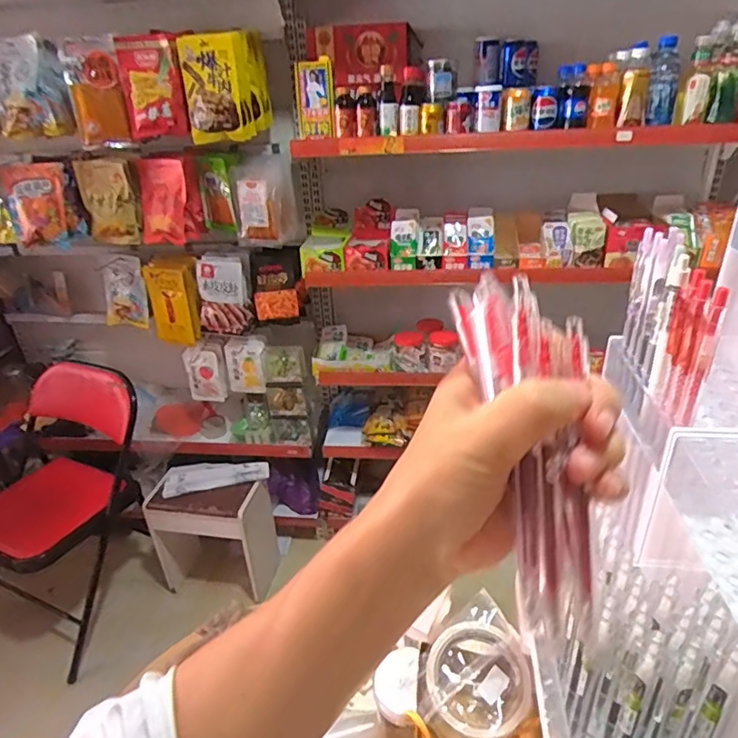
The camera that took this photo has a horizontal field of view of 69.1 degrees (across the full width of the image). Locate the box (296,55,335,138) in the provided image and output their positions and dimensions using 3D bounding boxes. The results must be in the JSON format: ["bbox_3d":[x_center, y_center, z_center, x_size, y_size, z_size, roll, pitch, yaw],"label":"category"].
[{"bbox_3d":[-0.139,-0.696,1.380,0.097,0.188,0.040,-1,21,4],"label":"box"}]

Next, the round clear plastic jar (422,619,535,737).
[{"bbox_3d":[0.099,0.300,0.506,0.105,0.055,0.105,0,54,0],"label":"round clear plastic jar"}]

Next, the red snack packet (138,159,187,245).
[{"bbox_3d":[-0.586,-0.473,1.521,0.147,0.230,0.056,10,12,24],"label":"red snack packet"}]

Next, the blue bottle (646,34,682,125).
[{"bbox_3d":[0.687,-0.668,1.247,0.063,0.177,0.062,12,32,26],"label":"blue bottle"}]

